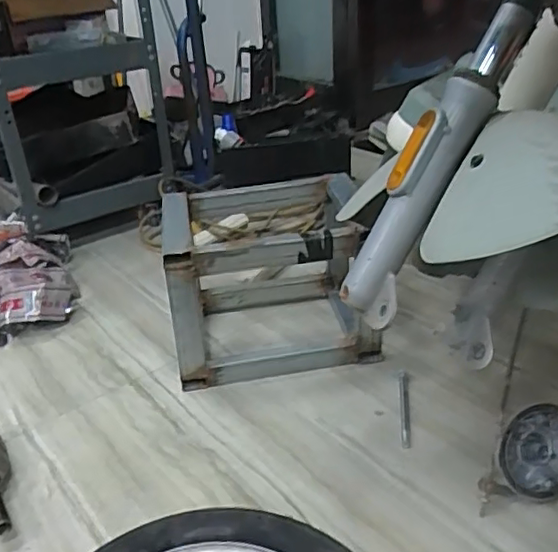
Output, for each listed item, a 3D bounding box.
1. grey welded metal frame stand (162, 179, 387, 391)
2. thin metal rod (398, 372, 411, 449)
[{"bbox_3d":[-0.023,-0.002,0.978,0.307,0.234,0.255,-9,28,-8],"label":"grey welded metal frame stand"},{"bbox_3d":[0.176,0.184,0.841,0.015,0.007,0.146,0,28,9],"label":"thin metal rod"}]

